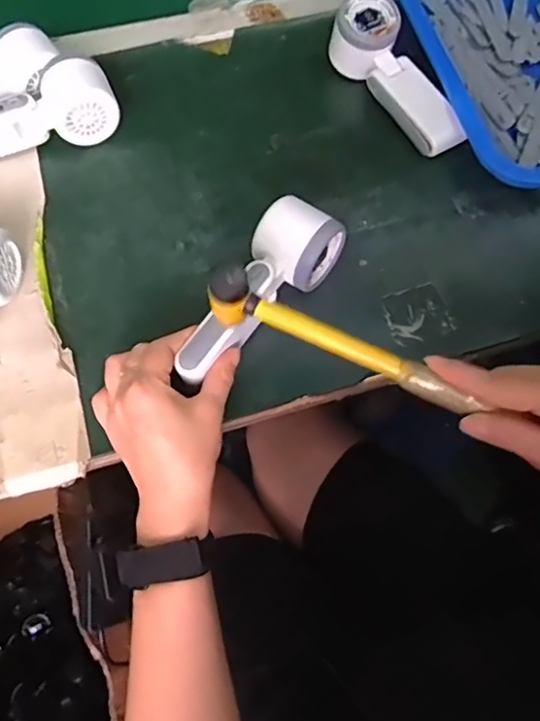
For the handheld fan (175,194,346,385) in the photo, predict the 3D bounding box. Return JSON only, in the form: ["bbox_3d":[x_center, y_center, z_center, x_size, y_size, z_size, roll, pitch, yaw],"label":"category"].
[{"bbox_3d":[-0.014,-0.051,0.429,0.056,0.043,0.164,37,72,14],"label":"handheld fan"}]

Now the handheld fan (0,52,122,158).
[{"bbox_3d":[-0.218,-0.214,0.508,0.165,0.052,0.060,-19,66,-10],"label":"handheld fan"}]

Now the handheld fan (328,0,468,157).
[{"bbox_3d":[0.122,-0.261,0.525,0.060,0.052,0.166,-34,69,-16],"label":"handheld fan"}]

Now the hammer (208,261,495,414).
[{"bbox_3d":[0.044,-0.007,0.346,0.173,0.041,0.021,25,68,-1],"label":"hammer"}]

